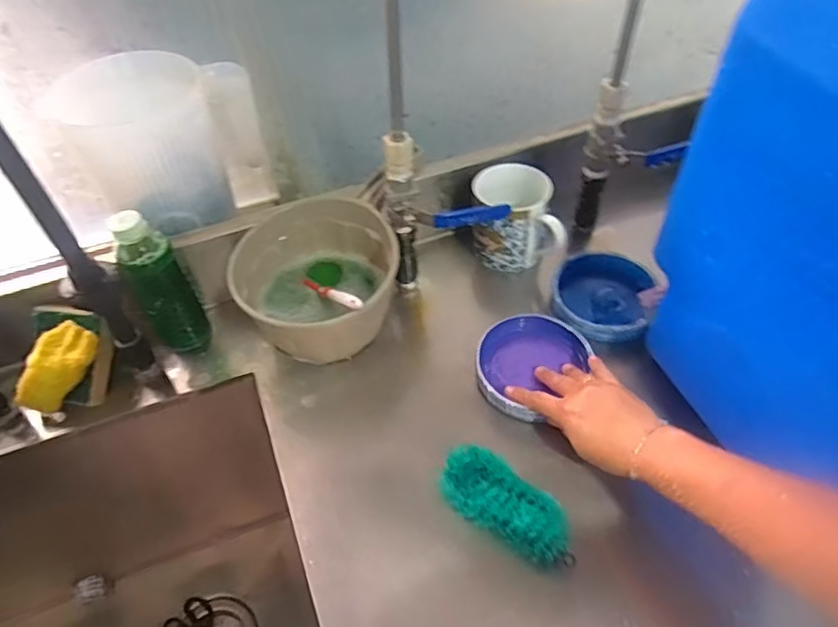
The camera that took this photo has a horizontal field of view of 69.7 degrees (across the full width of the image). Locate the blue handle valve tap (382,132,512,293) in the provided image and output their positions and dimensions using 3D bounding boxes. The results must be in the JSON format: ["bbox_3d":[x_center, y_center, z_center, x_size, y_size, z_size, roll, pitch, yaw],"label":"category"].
[{"bbox_3d":[0.030,-0.090,0.644,0.123,0.205,0.039,5,49,7],"label":"blue handle valve tap"}]

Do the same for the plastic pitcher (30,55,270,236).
[{"bbox_3d":[-0.275,-0.189,0.656,0.191,0.153,0.126,-22,51,-16],"label":"plastic pitcher"}]

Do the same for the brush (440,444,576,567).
[{"bbox_3d":[0.077,0.175,0.539,0.129,0.045,0.059,30,57,26],"label":"brush"}]

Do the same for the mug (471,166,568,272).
[{"bbox_3d":[0.112,-0.110,0.722,0.102,0.104,0.114,-2,49,1],"label":"mug"}]

